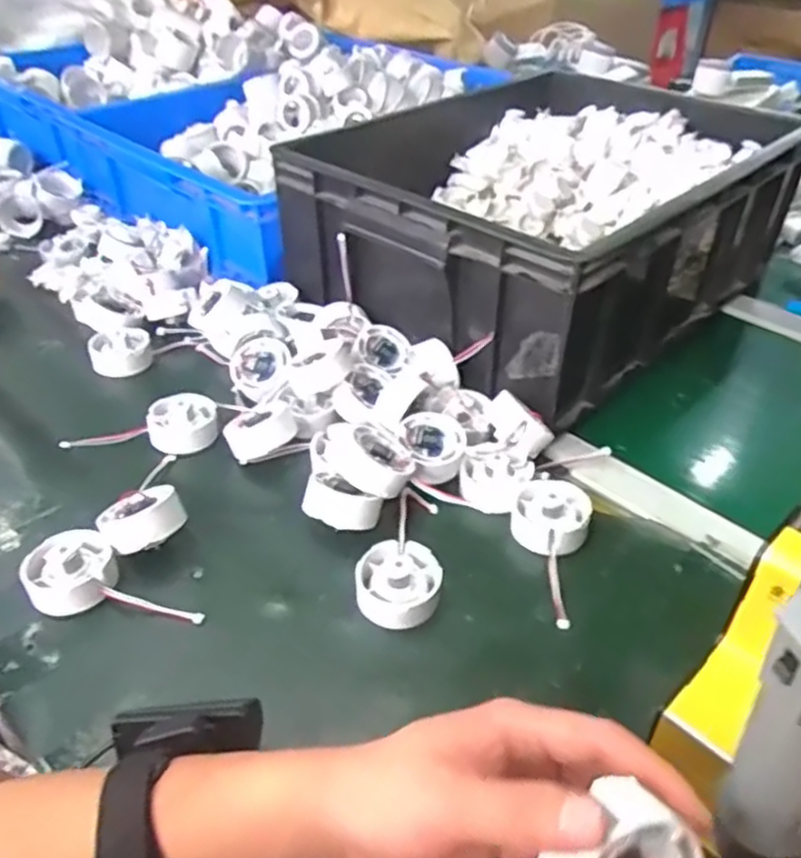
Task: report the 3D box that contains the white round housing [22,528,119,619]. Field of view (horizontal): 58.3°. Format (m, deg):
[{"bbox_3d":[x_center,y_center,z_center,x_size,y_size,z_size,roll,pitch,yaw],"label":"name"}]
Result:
[{"bbox_3d":[-0.218,0.096,0.477,0.054,0.030,0.053,0,39,0],"label":"white round housing"}]

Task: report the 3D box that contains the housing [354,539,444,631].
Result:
[{"bbox_3d":[-0.001,0.098,0.473,0.055,0.026,0.058,0,39,0],"label":"housing"}]

